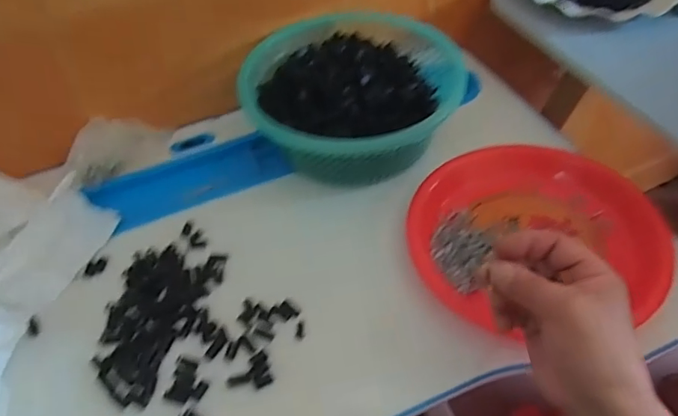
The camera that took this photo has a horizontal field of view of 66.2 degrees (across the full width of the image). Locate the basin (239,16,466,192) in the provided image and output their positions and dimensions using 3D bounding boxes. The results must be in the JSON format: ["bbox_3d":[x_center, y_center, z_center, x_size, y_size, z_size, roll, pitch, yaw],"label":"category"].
[{"bbox_3d":[0.013,-0.128,0.601,0.226,0.085,0.226,-3,50,3],"label":"basin"}]

